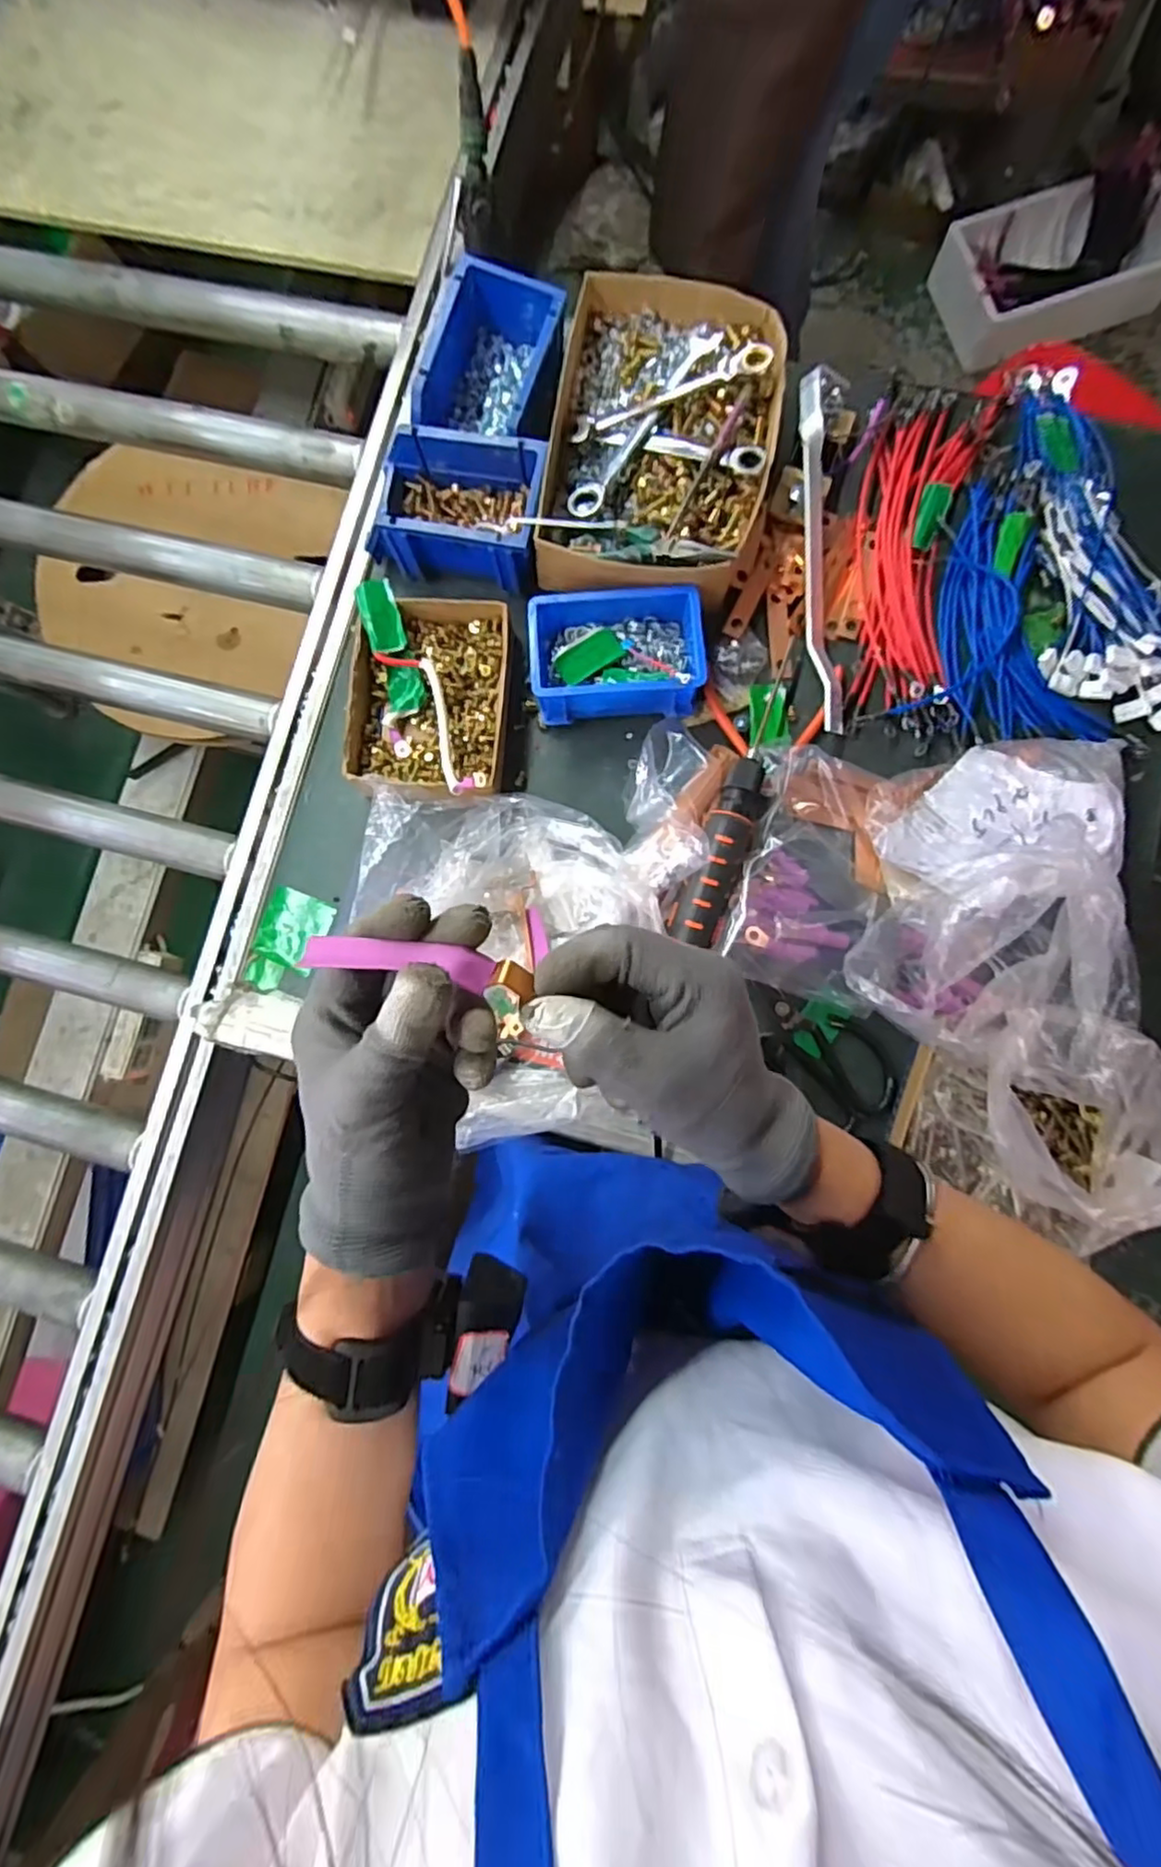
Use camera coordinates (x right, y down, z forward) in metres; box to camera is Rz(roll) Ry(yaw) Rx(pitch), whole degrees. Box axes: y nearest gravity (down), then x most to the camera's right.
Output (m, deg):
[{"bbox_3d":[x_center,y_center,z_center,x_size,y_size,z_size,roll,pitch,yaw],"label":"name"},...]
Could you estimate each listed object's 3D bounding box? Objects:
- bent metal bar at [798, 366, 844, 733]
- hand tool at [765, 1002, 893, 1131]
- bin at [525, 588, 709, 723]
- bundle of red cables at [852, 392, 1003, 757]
[{"bbox_3d":[0.215,-0.339,0.595,0.027,0.042,0.314,-3,83,3],"label":"bent metal bar"},{"bbox_3d":[0.214,0.105,0.570,0.074,0.018,0.120,-43,83,-2],"label":"hand tool"},{"bbox_3d":[0.032,-0.252,0.591,0.149,0.051,0.113,-4,83,3],"label":"bin"},{"bbox_3d":[0.305,-0.343,0.613,0.101,0.013,0.334,10,84,5],"label":"bundle of red cables"}]

